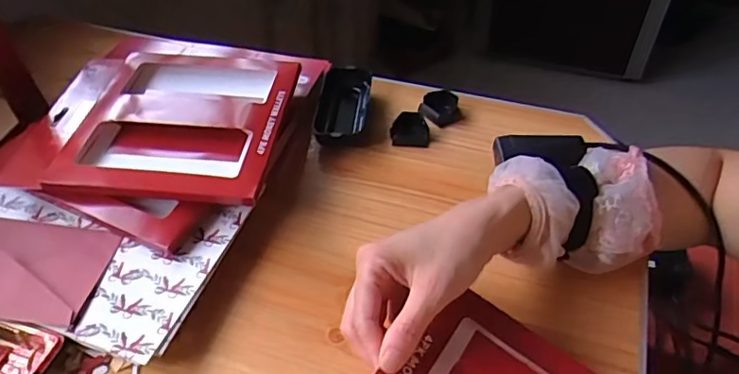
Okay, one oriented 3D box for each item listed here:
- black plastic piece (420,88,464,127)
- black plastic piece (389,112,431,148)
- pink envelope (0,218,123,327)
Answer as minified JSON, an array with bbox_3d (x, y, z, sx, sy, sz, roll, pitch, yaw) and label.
[{"bbox_3d":[0.077,-0.085,0.583,0.039,0.021,0.038,-1,48,1],"label":"black plastic piece"},{"bbox_3d":[0.041,-0.058,0.558,0.039,0.018,0.032,2,48,4],"label":"black plastic piece"},{"bbox_3d":[-0.301,0.061,0.445,0.173,0.013,0.088,7,46,7],"label":"pink envelope"}]

